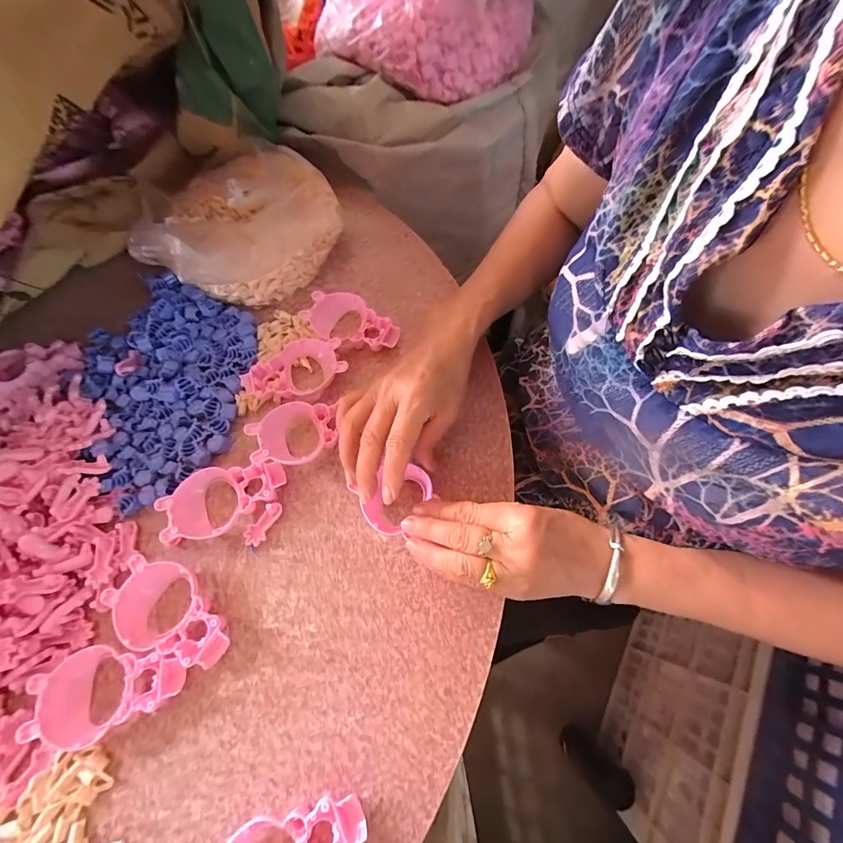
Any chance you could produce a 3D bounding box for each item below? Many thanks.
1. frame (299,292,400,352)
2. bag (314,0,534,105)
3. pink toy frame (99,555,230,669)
[{"bbox_3d":[-0.073,-0.103,0.392,0.103,0.027,0.051,28,71,15],"label":"frame"},{"bbox_3d":[0.004,-0.558,0.498,0.249,0.103,0.236,38,74,18],"label":"bag"},{"bbox_3d":[-0.197,0.153,0.291,0.103,0.025,0.059,28,71,14],"label":"pink toy frame"}]

